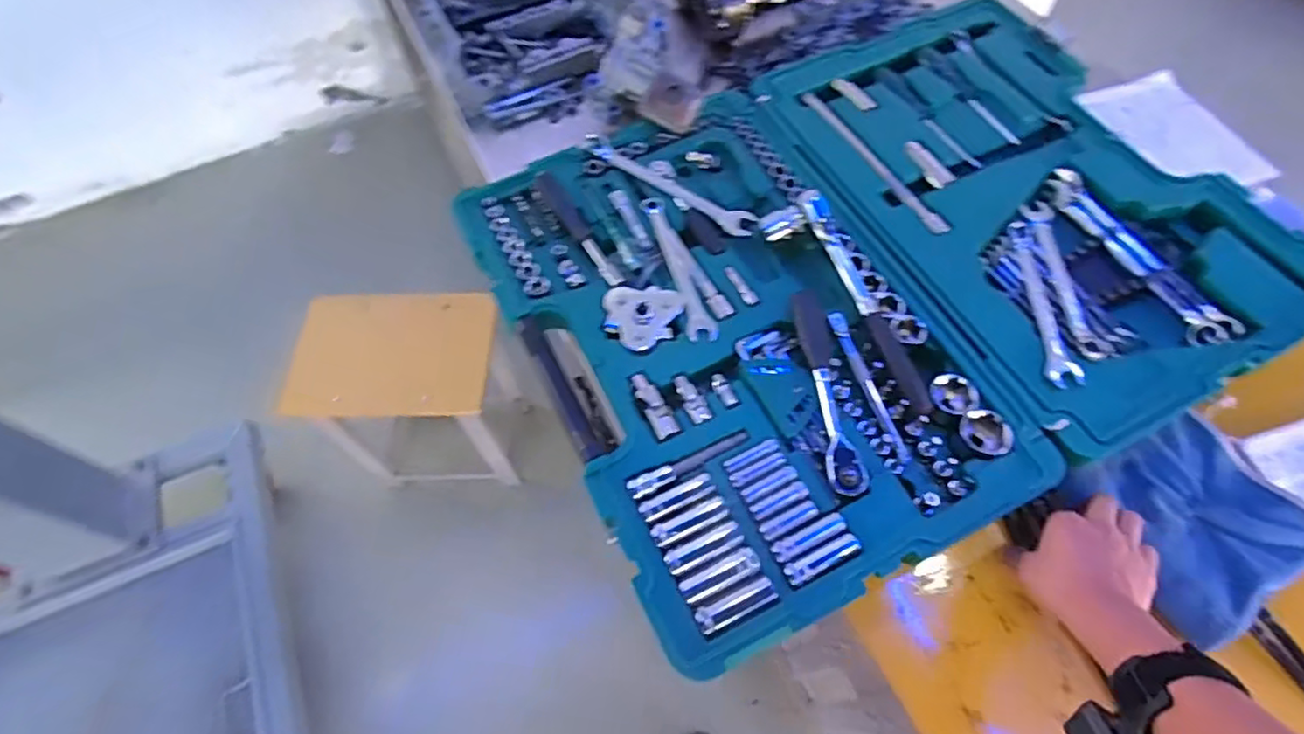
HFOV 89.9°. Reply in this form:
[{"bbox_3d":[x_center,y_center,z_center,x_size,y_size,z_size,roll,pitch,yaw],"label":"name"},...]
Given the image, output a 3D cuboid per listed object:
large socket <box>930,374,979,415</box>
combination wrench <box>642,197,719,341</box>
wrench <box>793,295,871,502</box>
[{"bbox_3d":[0.275,0.025,0.591,0.031,0.033,0.036,-24,62,-12],"label":"large socket"},{"bbox_3d":[0.027,-0.103,0.656,0.028,0.014,0.187,-15,61,-7],"label":"combination wrench"},{"bbox_3d":[0.157,0.018,0.584,0.031,0.021,0.194,-6,60,-2],"label":"wrench"}]

